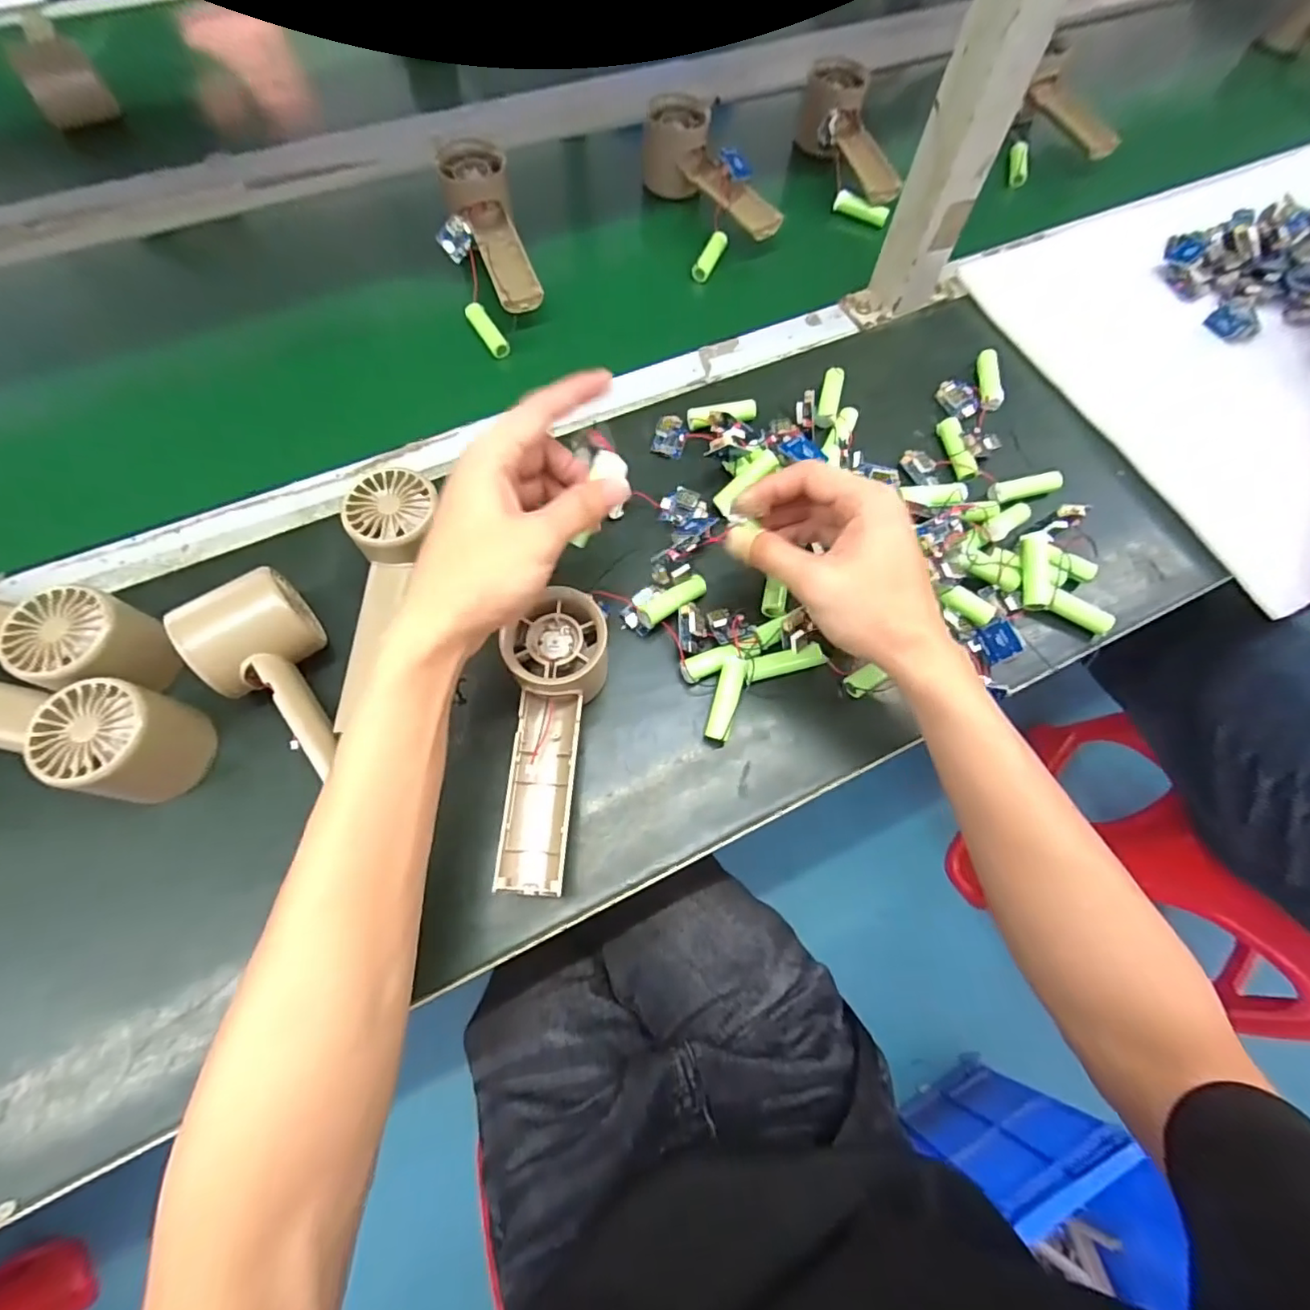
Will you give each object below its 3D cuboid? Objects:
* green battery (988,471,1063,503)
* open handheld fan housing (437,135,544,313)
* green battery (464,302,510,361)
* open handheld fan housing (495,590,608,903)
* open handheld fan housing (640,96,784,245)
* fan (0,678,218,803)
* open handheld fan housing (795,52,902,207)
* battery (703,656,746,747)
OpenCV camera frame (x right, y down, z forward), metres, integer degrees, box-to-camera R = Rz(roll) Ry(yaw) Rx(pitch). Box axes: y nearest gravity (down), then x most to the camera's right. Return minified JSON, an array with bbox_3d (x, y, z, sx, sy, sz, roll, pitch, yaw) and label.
[{"bbox_3d":[0.263,-0.119,0.413,0.048,0.012,0.015,-10,69,9],"label":"green battery"},{"bbox_3d":[-0.132,-0.338,0.465,0.054,0.040,0.155,-15,70,-8],"label":"open handheld fan housing"},{"bbox_3d":[-0.132,-0.257,0.460,0.015,0.012,0.054,-32,74,-13],"label":"green battery"},{"bbox_3d":[-0.054,0.045,0.319,0.054,0.049,0.154,-1,69,-3],"label":"open handheld fan housing"},{"bbox_3d":[0.054,-0.416,0.509,0.052,0.053,0.155,-39,76,-15],"label":"open handheld fan housing"},{"bbox_3d":[-0.323,0.031,0.306,0.144,0.052,0.052,16,69,4],"label":"fan"},{"bbox_3d":[0.178,-0.471,0.537,0.061,0.051,0.152,-7,70,-5],"label":"open handheld fan housing"},{"bbox_3d":[0.042,0.028,0.347,0.014,0.012,0.054,15,85,3],"label":"battery"}]

